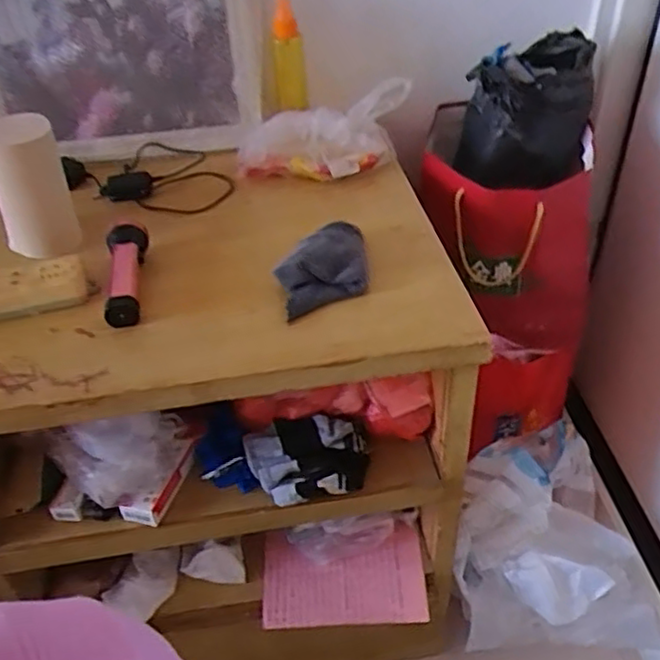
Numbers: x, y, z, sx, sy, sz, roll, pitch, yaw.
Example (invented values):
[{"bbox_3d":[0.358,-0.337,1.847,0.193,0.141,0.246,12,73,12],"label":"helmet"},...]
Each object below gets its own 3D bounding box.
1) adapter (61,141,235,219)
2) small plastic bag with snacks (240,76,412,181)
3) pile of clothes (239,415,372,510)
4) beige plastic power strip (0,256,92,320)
[{"bbox_3d":[-0.229,-0.190,0.850,0.219,0.030,0.125,8,42,14],"label":"adapter"},{"bbox_3d":[-0.008,-0.231,0.835,0.219,0.078,0.078,-10,39,12],"label":"small plastic bag with snacks"},{"bbox_3d":[-0.026,0.145,0.761,0.137,0.048,0.091,-1,41,3],"label":"pile of clothes"},{"bbox_3d":[-0.316,-0.032,0.661,0.160,0.039,0.044,-11,41,-8],"label":"beige plastic power strip"}]

